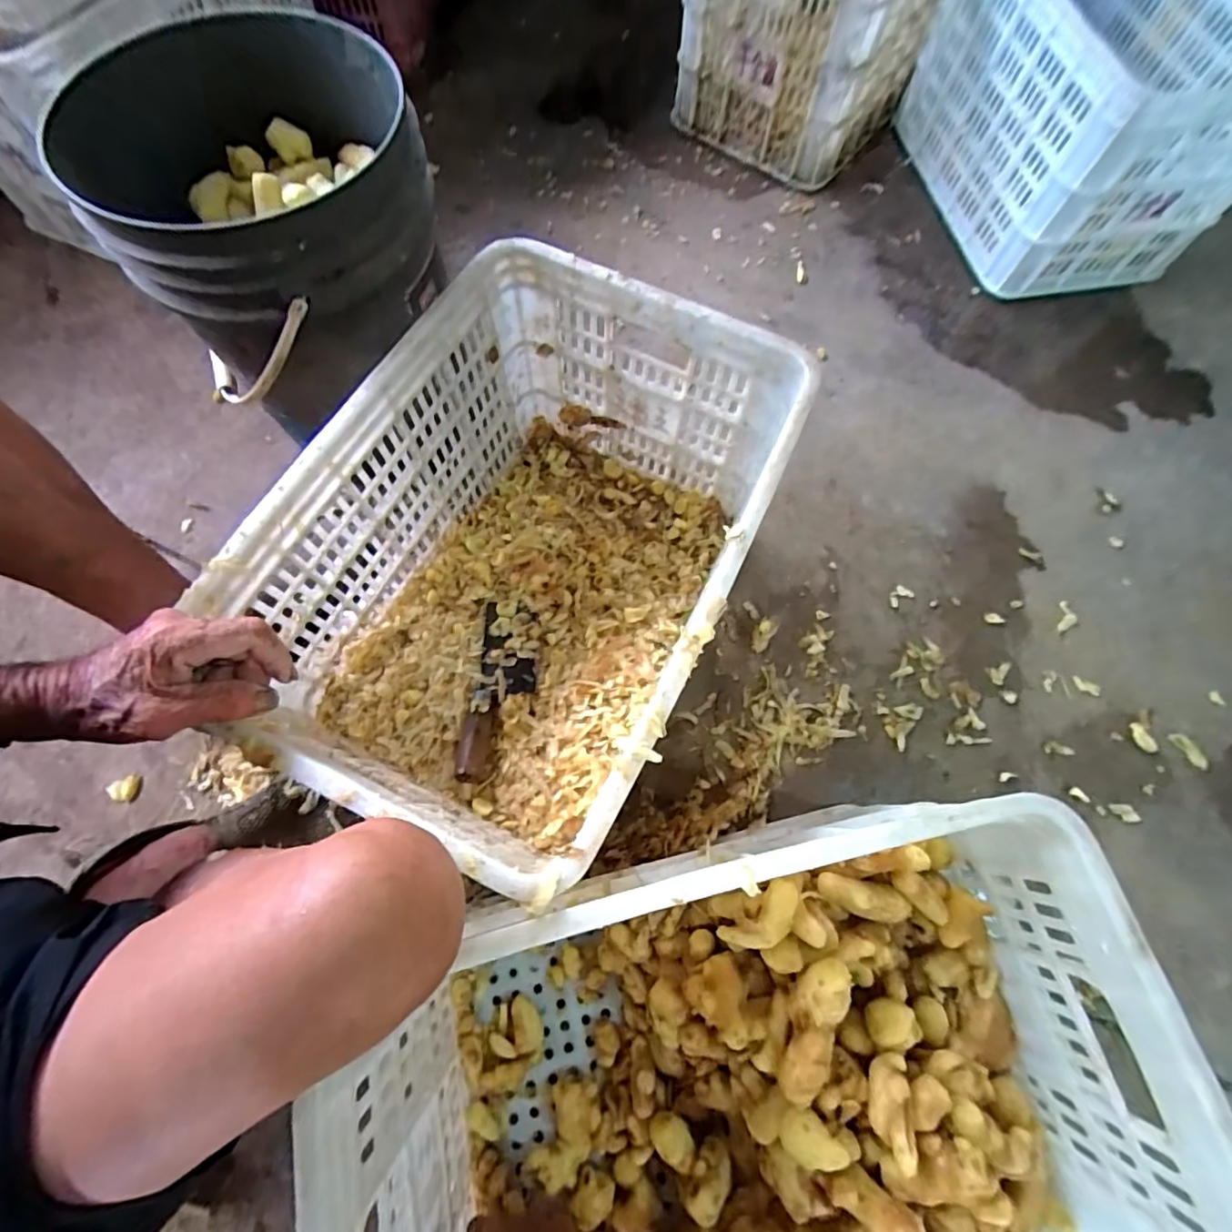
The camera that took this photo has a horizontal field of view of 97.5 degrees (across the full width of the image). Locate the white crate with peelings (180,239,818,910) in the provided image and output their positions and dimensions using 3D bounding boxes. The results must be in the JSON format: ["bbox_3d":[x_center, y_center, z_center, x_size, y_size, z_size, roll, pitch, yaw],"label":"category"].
[{"bbox_3d":[-0.078,-0.057,0.563,0.352,0.270,0.496,25,71,7],"label":"white crate with peelings"}]

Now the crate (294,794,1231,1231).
[{"bbox_3d":[0.098,0.374,0.418,0.507,0.276,0.349,-12,71,-6],"label":"crate"}]

